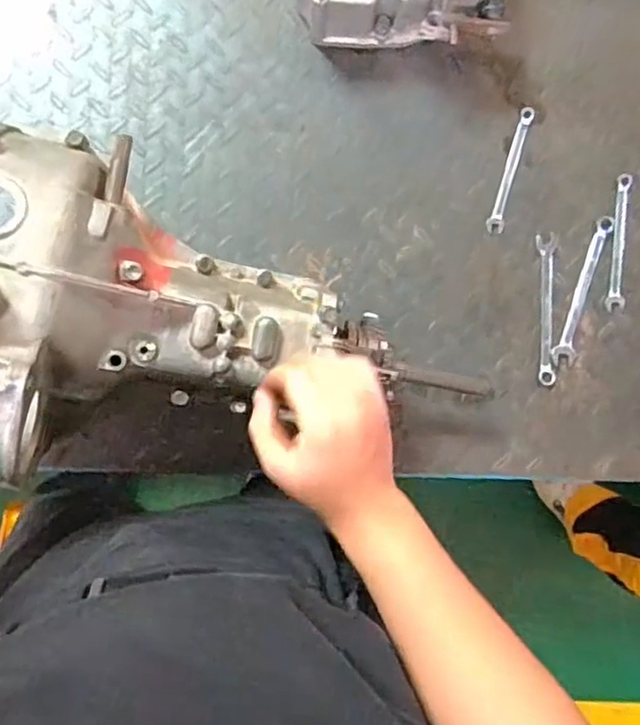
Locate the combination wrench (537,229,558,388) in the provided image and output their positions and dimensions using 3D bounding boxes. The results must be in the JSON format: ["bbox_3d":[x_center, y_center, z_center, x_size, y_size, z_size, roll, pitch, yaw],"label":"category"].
[{"bbox_3d":[0.261,-0.061,0.754,0.024,0.004,0.172,1,91,-5],"label":"combination wrench"}]

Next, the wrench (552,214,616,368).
[{"bbox_3d":[0.306,-0.084,0.757,0.026,0.004,0.177,18,90,-5],"label":"wrench"}]

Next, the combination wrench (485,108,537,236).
[{"bbox_3d":[0.219,-0.219,0.749,0.019,0.004,0.146,16,90,-5],"label":"combination wrench"}]

